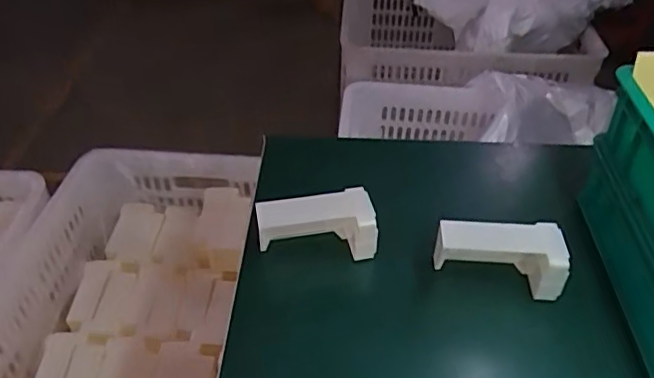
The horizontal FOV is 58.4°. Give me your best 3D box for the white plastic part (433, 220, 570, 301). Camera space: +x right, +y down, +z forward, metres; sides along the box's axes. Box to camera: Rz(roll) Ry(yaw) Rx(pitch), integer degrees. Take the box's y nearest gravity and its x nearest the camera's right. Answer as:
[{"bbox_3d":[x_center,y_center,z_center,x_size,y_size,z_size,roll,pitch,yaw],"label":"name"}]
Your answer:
[{"bbox_3d":[0.156,0.064,0.532,0.109,0.068,0.052,2,41,2],"label":"white plastic part"}]

